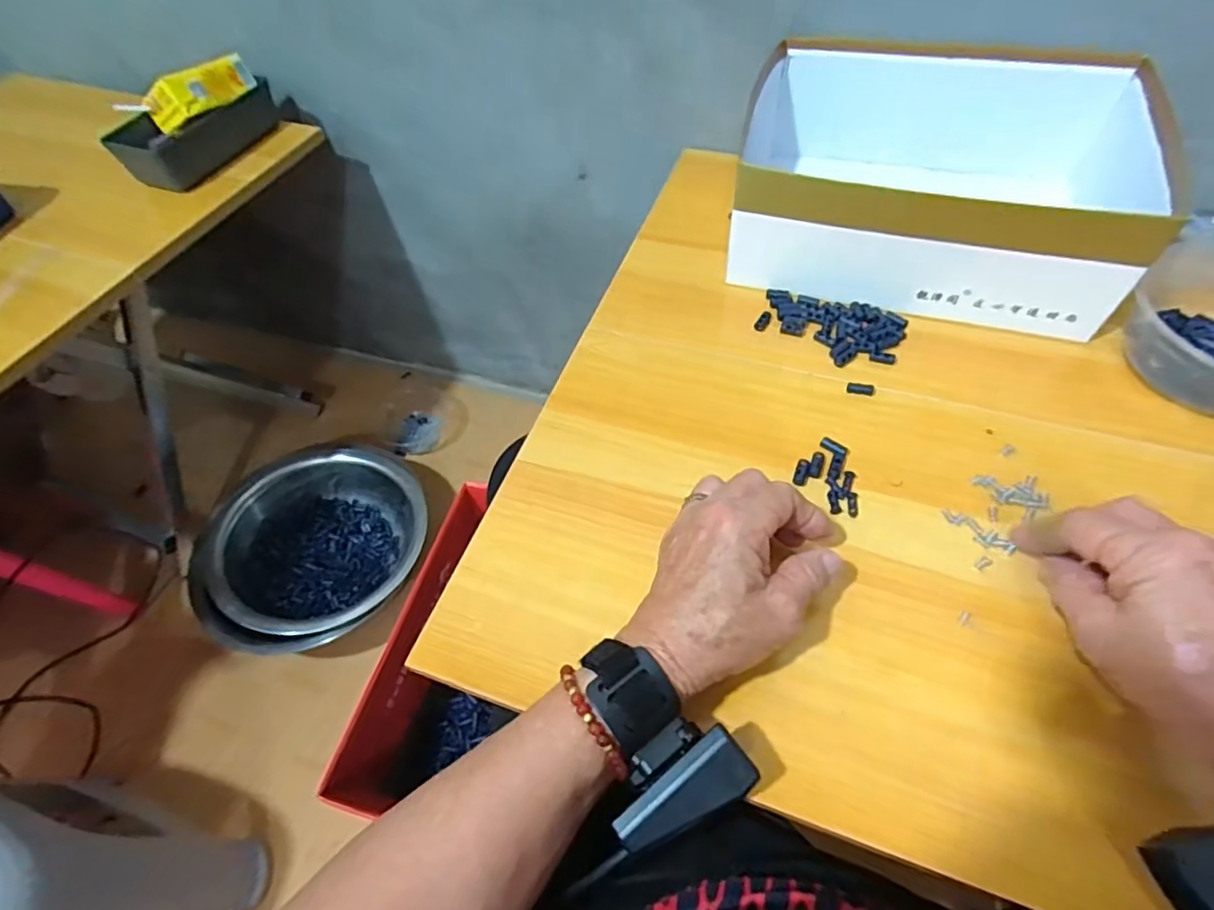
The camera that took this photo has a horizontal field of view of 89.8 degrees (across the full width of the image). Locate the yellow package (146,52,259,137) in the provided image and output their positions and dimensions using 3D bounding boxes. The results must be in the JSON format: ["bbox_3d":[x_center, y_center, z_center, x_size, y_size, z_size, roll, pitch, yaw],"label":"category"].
[{"bbox_3d":[-0.464,-0.421,0.704,0.036,0.042,0.122,35,64,25],"label":"yellow package"}]

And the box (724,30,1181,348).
[{"bbox_3d":[0.281,-0.243,0.527,0.325,0.101,0.249,14,58,14],"label":"box"}]

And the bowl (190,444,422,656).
[{"bbox_3d":[-0.414,0.137,0.906,0.298,0.121,0.314,-2,55,3],"label":"bowl"}]

